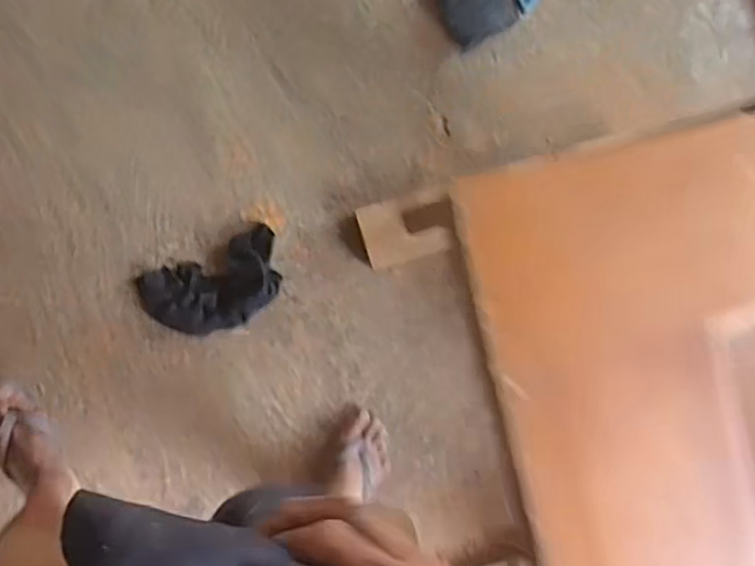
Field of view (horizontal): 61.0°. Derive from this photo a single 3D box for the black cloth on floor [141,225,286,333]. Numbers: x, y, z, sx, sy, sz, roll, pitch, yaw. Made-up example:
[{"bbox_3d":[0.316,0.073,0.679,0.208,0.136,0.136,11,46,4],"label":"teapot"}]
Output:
[{"bbox_3d":[-0.287,0.010,1.150,0.244,0.014,0.143,-24,92,-8],"label":"black cloth on floor"}]

